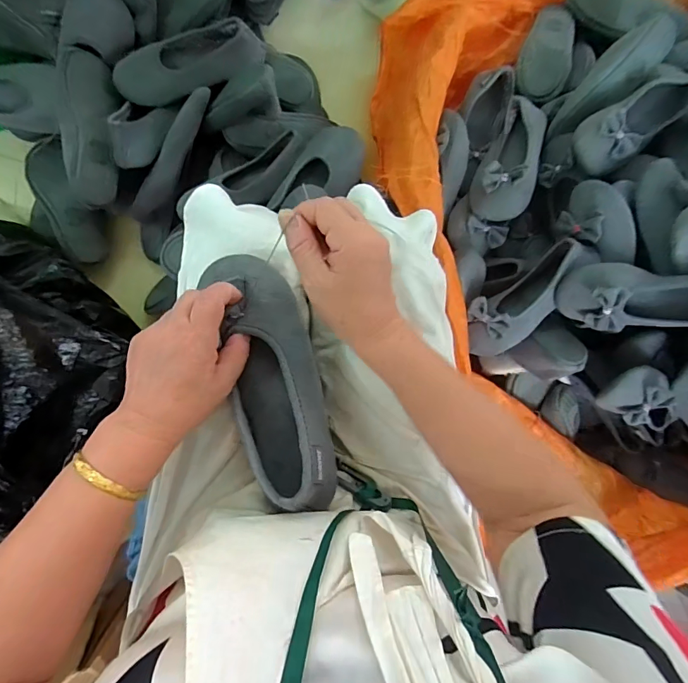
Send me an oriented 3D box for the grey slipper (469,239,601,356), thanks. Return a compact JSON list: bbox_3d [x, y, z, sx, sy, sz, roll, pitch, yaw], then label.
[{"bbox_3d":[0.283,-0.070,0.661,0.098,0.057,0.233,44,101,-5],"label":"grey slipper"}]

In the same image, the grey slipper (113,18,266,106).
[{"bbox_3d":[-0.252,-0.462,0.682,0.246,0.053,0.102,-22,92,-9],"label":"grey slipper"}]

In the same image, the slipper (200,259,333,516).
[{"bbox_3d":[-0.062,0.032,0.369,0.075,0.063,0.229,-13,81,-9],"label":"slipper"}]

